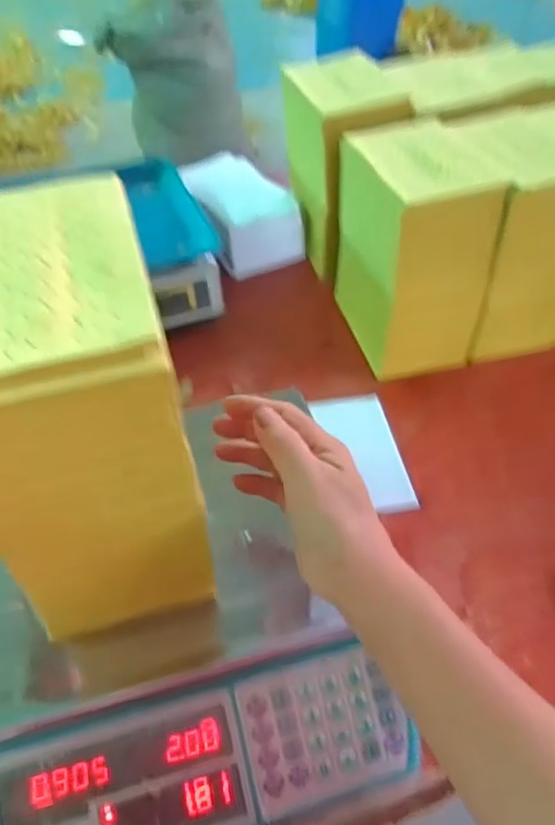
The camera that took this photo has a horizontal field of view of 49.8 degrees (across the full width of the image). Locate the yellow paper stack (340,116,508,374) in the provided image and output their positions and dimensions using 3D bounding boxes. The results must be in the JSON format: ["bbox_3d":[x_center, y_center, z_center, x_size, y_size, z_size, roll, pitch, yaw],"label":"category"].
[{"bbox_3d":[0.158,-0.188,0.704,0.140,0.229,0.171,-13,52,-14],"label":"yellow paper stack"}]

